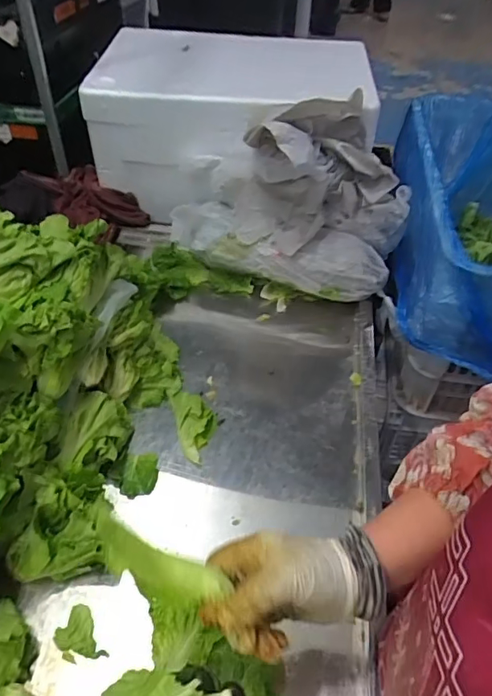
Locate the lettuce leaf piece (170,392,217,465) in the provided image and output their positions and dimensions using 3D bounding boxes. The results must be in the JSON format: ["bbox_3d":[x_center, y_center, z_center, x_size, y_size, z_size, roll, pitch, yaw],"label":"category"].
[{"bbox_3d":[-0.062,0.087,0.633,0.050,0.021,0.111,-12,48,-13],"label":"lettuce leaf piece"}]

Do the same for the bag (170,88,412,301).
[{"bbox_3d":[0.071,-0.242,0.768,0.349,0.216,0.193,14,48,11],"label":"bag"}]

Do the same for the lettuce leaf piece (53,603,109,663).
[{"bbox_3d":[-0.156,0.268,0.466,0.036,0.011,0.050,-23,52,-22],"label":"lettuce leaf piece"}]

